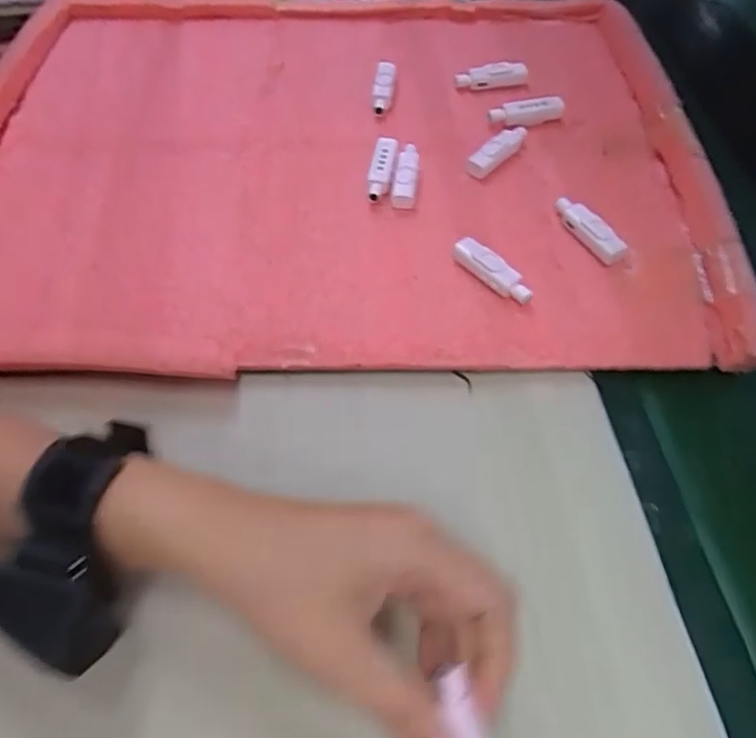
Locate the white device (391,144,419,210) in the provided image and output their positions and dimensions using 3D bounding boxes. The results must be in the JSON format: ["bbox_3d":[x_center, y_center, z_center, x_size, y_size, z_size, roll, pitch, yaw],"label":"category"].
[{"bbox_3d":[0.020,-0.134,0.409,0.015,0.008,0.057,6,59,3],"label":"white device"}]

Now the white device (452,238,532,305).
[{"bbox_3d":[0.070,-0.059,0.362,0.014,0.014,0.056,-36,65,-20],"label":"white device"}]

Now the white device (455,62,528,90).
[{"bbox_3d":[0.089,-0.232,0.469,0.056,0.014,0.016,-5,59,-3],"label":"white device"}]

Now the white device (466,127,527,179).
[{"bbox_3d":[0.086,-0.158,0.422,0.015,0.014,0.062,36,65,19],"label":"white device"}]

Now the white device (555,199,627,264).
[{"bbox_3d":[0.134,-0.090,0.380,0.014,0.016,0.053,-29,63,-17],"label":"white device"}]

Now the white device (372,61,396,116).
[{"bbox_3d":[0.004,-0.220,0.460,0.016,0.012,0.057,6,59,3],"label":"white device"}]

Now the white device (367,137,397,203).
[{"bbox_3d":[0.002,-0.137,0.405,0.015,0.009,0.057,9,59,5],"label":"white device"}]

